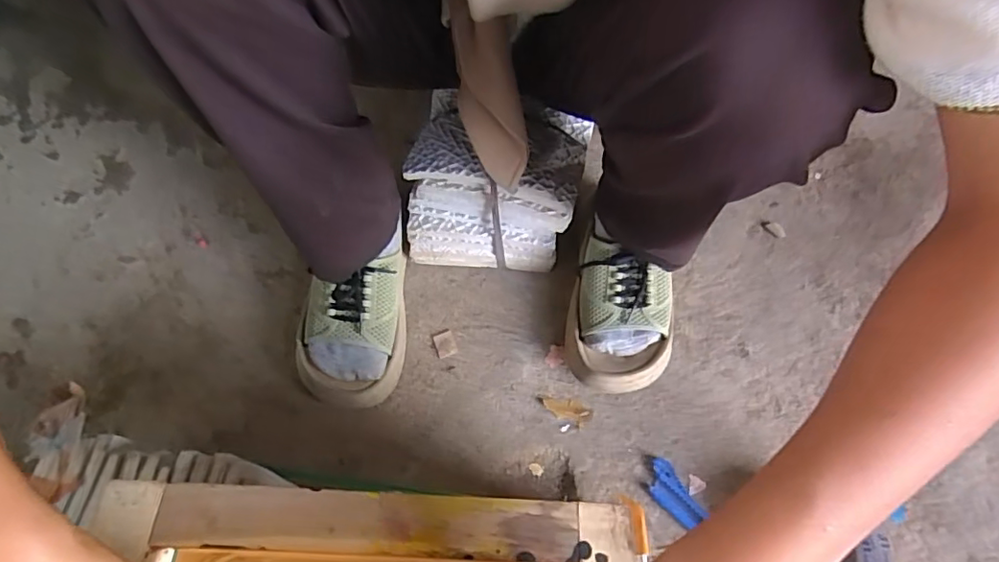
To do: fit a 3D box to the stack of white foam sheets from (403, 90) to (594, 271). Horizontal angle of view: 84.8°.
[{"bbox_3d":[-0.002,-0.105,0.587,0.174,0.123,0.168,10,62,4],"label":"stack of white foam sheets"}]

